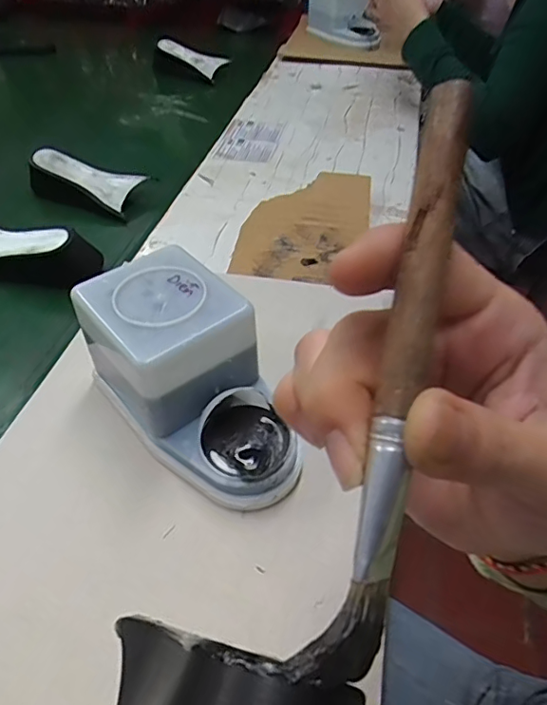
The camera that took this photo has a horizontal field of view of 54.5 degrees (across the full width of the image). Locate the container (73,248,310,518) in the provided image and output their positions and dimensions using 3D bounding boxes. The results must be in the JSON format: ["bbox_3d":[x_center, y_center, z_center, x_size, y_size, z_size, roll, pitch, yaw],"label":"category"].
[{"bbox_3d":[-0.067,0.012,0.398,0.103,0.104,0.161,-31,53,-28],"label":"container"}]

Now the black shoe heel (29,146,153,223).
[{"bbox_3d":[-0.246,-0.229,0.707,0.144,0.061,0.067,20,48,18],"label":"black shoe heel"}]

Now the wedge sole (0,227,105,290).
[{"bbox_3d":[-0.276,-0.110,0.581,0.158,0.049,0.068,12,46,10],"label":"wedge sole"}]

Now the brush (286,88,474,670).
[{"bbox_3d":[0.028,0.004,0.124,0.016,0.008,0.138,11,83,10],"label":"brush"}]

